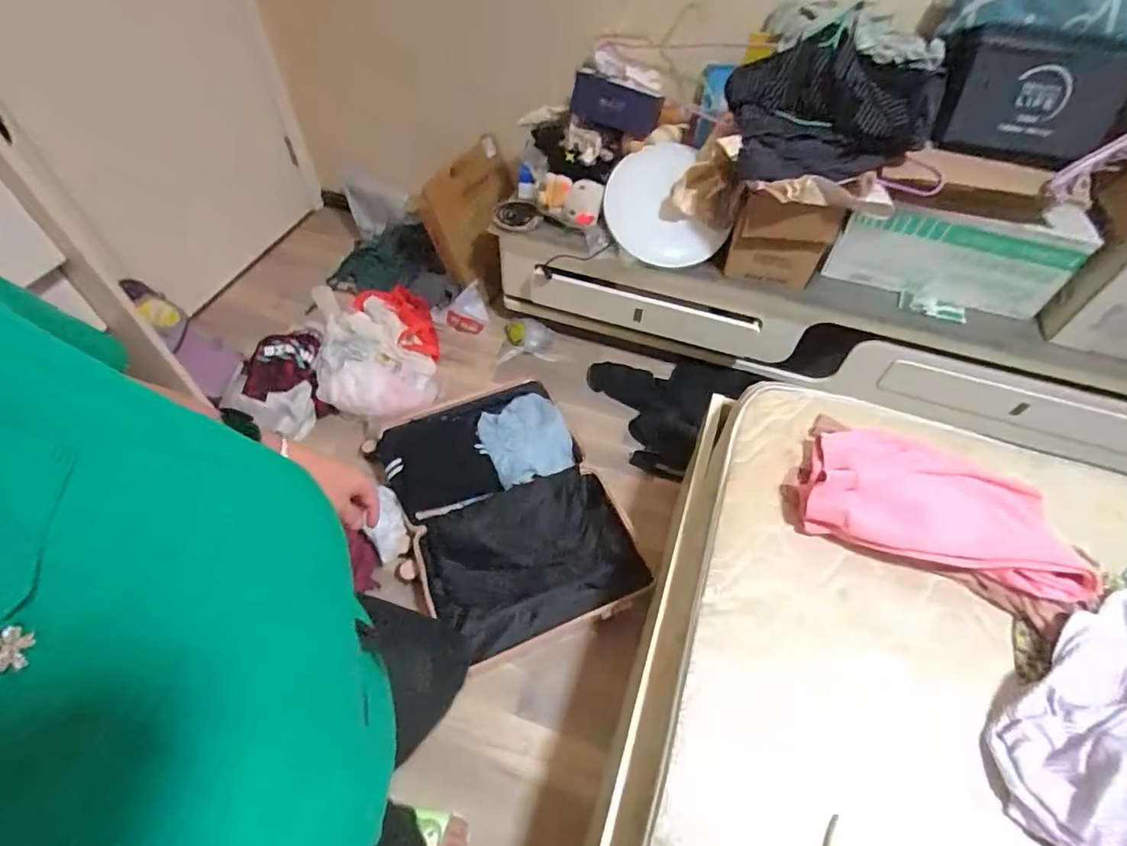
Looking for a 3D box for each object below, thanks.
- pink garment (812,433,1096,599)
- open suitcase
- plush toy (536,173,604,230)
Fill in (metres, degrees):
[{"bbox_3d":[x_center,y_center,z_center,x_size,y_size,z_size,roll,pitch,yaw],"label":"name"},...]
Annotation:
[{"bbox_3d":[0.632,0.123,0.923,0.414,0.073,0.253,17,54,11],"label":"pink garment"},{"bbox_3d":[-0.158,0.218,1.420,0.492,0.090,0.709,-21,56,-17],"label":"open suitcase"},{"bbox_3d":[0.031,-0.639,1.567,0.206,0.123,0.080,27,20,20],"label":"plush toy"}]

